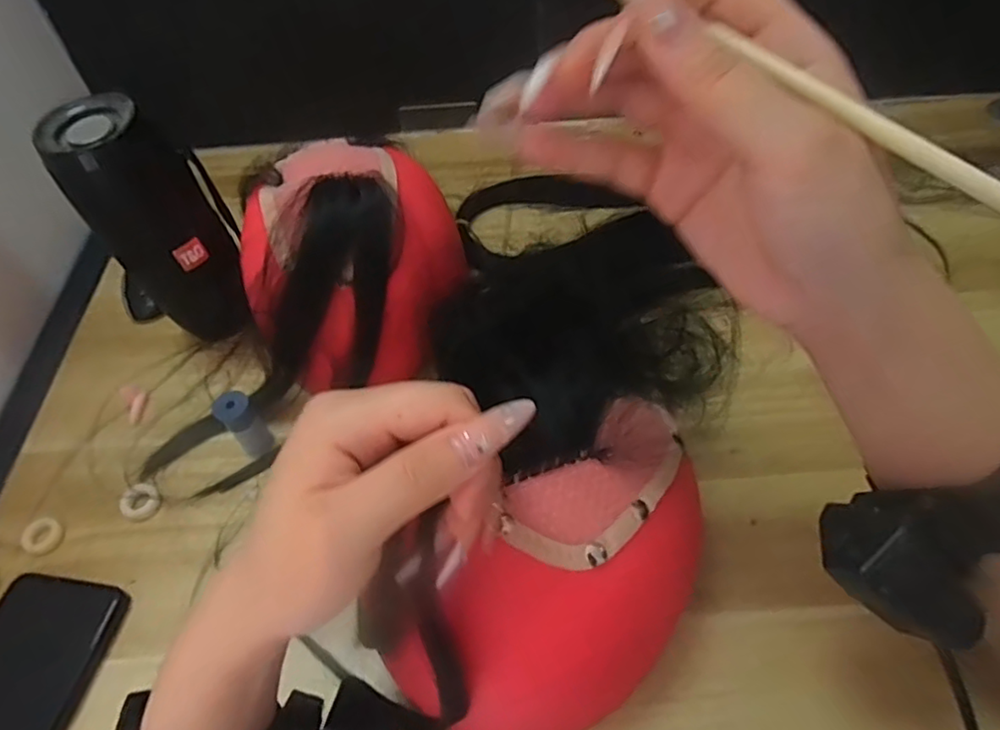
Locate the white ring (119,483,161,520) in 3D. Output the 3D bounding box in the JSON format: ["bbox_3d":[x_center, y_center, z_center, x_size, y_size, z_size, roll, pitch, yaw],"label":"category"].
[{"bbox_3d":[-0.235,0.089,0.399,0.023,0.006,0.025,-1,54,2],"label":"white ring"}]

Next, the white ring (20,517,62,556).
[{"bbox_3d":[-0.291,0.108,0.387,0.022,0.008,0.022,-1,54,2],"label":"white ring"}]

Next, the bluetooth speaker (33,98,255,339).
[{"bbox_3d":[-0.230,-0.091,0.429,0.070,0.178,0.070,-1,54,2],"label":"bluetooth speaker"}]

